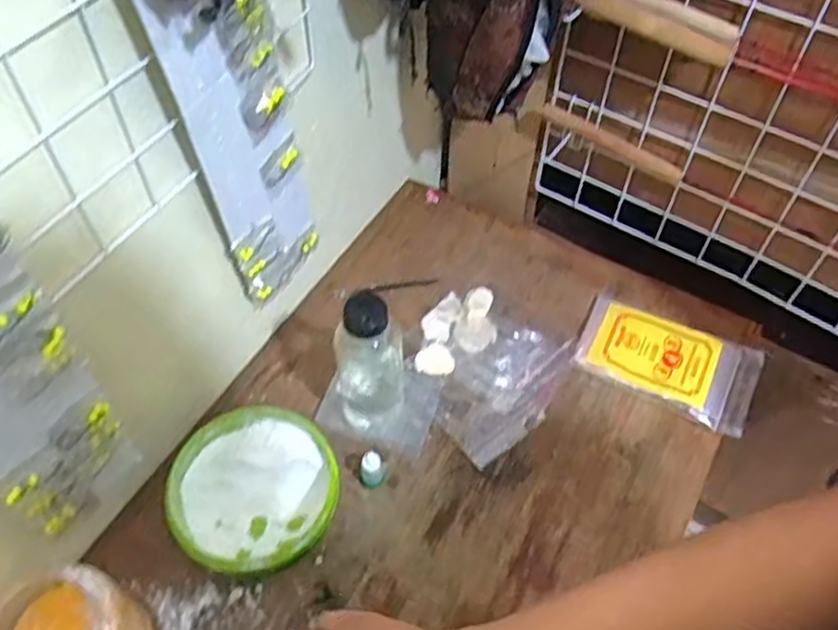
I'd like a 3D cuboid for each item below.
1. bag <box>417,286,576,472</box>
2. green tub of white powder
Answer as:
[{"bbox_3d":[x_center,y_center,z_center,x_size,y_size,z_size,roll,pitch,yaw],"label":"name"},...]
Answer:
[{"bbox_3d":[0.069,0.061,0.821,0.168,0.026,0.174,31,59,20],"label":"bag"},{"bbox_3d":[-0.157,0.175,0.703,0.149,0.067,0.154,0,54,-1],"label":"green tub of white powder"}]

